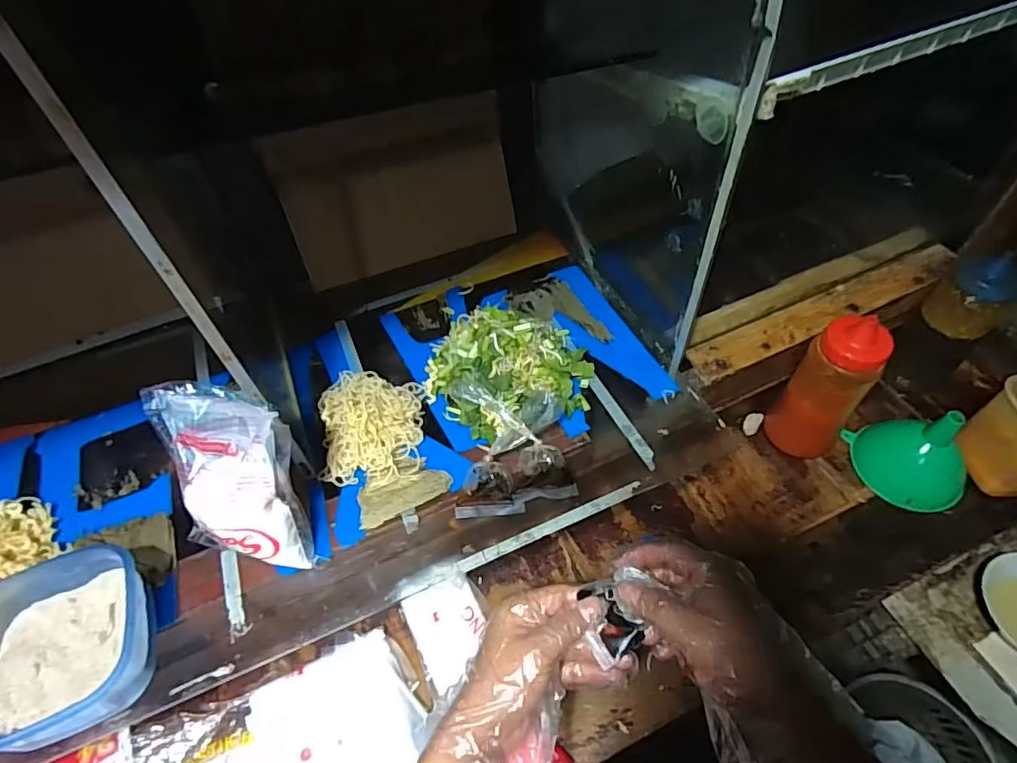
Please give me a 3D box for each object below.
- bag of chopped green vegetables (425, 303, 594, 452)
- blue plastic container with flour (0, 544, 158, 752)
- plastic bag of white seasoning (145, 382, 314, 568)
[{"bbox_3d":[0.003,-0.021,0.558,0.155,0.059,0.163,-37,58,-22],"label":"bag of chopped green vegetables"},{"bbox_3d":[-0.325,0.193,0.407,0.122,0.061,0.127,-14,53,-7],"label":"blue plastic container with flour"},{"bbox_3d":[-0.211,0.076,0.427,0.102,0.145,0.029,3,14,3],"label":"plastic bag of white seasoning"}]

